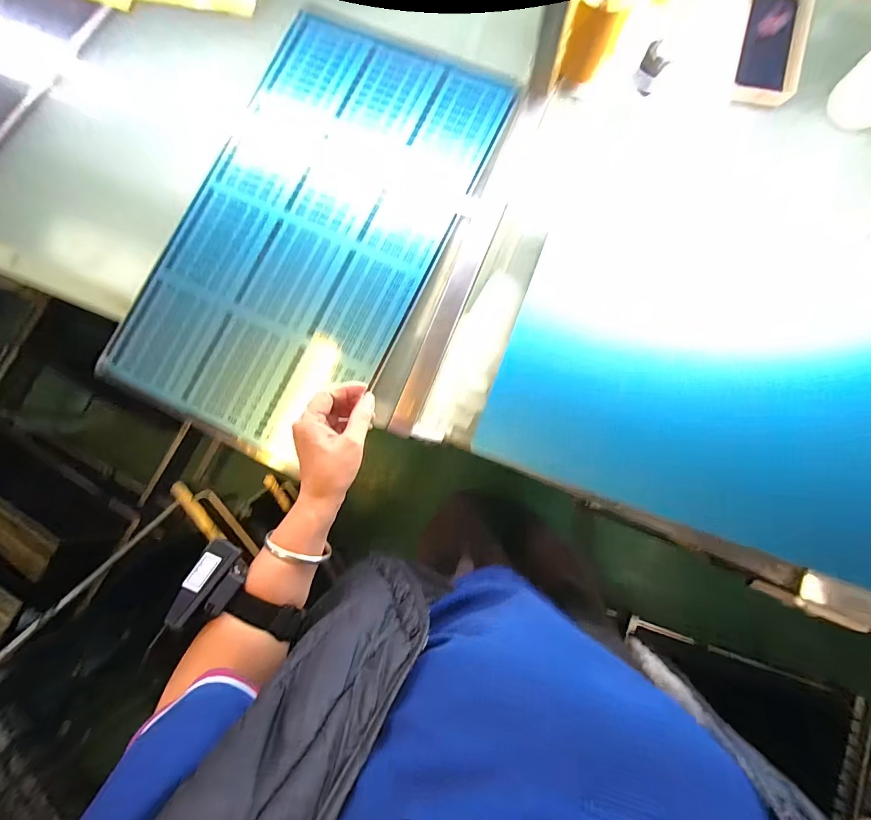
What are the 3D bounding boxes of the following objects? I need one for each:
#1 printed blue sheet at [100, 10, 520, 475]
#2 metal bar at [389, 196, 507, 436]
[{"bbox_3d":[-0.166,-0.239,0.528,0.338,0.019,0.574,25,85,7],"label":"printed blue sheet"},{"bbox_3d":[0.018,-0.127,0.508,0.038,0.013,0.332,20,84,6],"label":"metal bar"}]

